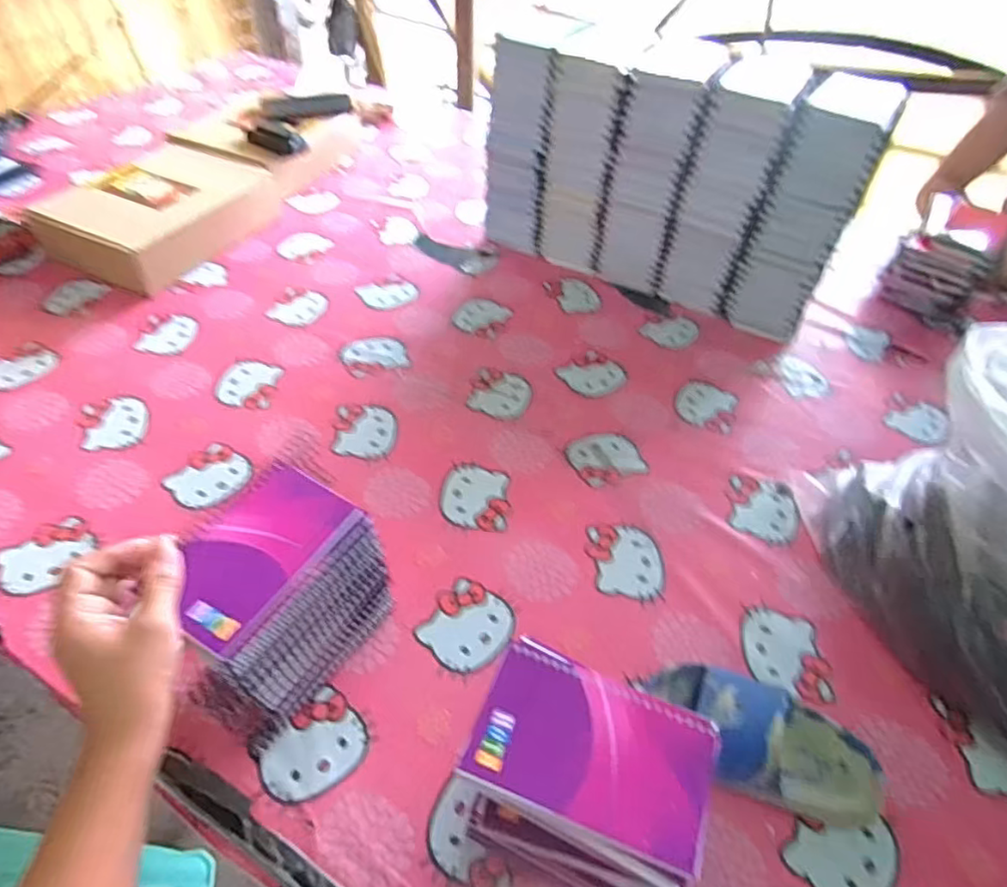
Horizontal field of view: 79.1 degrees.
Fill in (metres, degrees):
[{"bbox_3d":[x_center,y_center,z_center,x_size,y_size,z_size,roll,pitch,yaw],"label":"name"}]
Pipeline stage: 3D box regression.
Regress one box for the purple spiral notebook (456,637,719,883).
[{"bbox_3d":[0.051,0.170,0.345,0.130,0.008,0.083,19,49,13],"label":"purple spiral notebook"}]

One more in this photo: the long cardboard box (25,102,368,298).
[{"bbox_3d":[-0.462,-0.430,0.988,0.229,0.085,0.532,21,50,15],"label":"long cardboard box"}]

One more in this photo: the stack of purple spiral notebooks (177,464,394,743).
[{"bbox_3d":[-0.170,0.124,0.463,0.090,0.148,0.147,27,51,19],"label":"stack of purple spiral notebooks"}]

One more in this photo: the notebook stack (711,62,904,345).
[{"bbox_3d":[0.380,-0.287,0.780,0.109,0.294,0.111,24,51,17],"label":"notebook stack"}]

